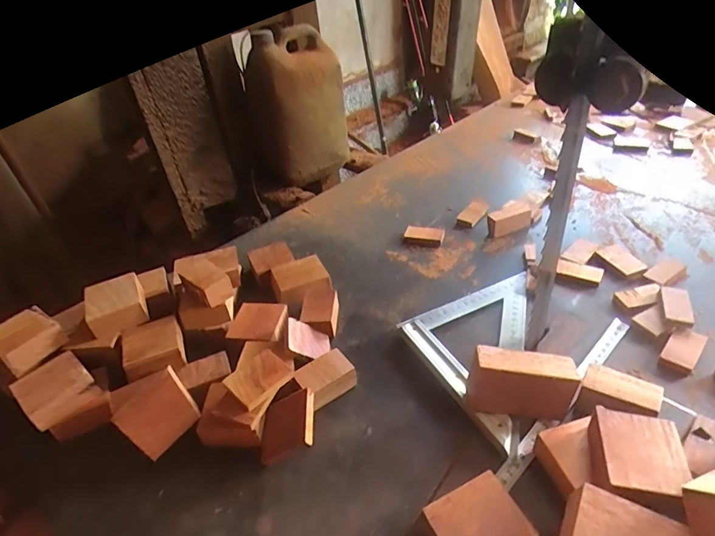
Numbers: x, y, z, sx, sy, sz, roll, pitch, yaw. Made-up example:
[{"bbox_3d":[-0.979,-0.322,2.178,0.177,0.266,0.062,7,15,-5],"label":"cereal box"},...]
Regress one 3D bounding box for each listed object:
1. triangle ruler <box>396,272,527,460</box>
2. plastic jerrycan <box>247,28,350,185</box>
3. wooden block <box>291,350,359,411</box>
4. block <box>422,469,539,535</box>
[{"bbox_3d":[0.114,0.076,0.494,0.126,0.017,0.242,8,40,18],"label":"triangle ruler"},{"bbox_3d":[-0.127,-0.319,0.935,0.161,0.297,0.168,-26,42,-23],"label":"plastic jerrycan"},{"bbox_3d":[-0.032,0.112,0.464,0.055,0.031,0.038,-28,42,-24],"label":"wooden block"},{"bbox_3d":[0.089,0.195,0.337,0.065,0.030,0.056,-20,40,-17],"label":"block"}]

